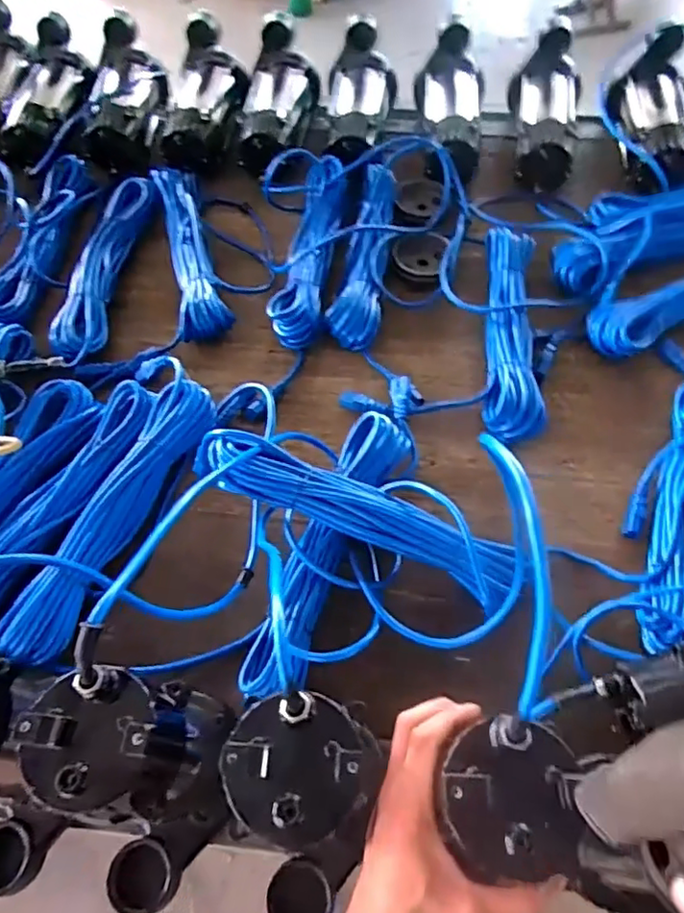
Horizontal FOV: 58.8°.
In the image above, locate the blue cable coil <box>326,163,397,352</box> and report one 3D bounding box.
[{"bbox_3d":[0.036,-0.296,0.882,0.070,0.041,0.336,7,60,6],"label":"blue cable coil"}]

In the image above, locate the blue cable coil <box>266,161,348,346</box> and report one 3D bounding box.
[{"bbox_3d":[-0.045,-0.297,0.885,0.070,0.062,0.333,6,60,6],"label":"blue cable coil"}]

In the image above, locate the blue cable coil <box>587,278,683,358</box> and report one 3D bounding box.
[{"bbox_3d":[0.486,-0.227,0.817,0.343,0.037,0.081,-23,62,-11],"label":"blue cable coil"}]

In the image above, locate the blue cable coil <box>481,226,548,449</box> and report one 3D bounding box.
[{"bbox_3d":[0.222,-0.167,0.808,0.073,0.053,0.339,4,60,5],"label":"blue cable coil"}]

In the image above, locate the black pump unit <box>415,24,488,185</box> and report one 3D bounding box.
[{"bbox_3d":[0.172,-0.568,0.986,0.121,0.109,0.275,6,60,6],"label":"black pump unit"}]

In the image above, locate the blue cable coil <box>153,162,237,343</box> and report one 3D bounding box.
[{"bbox_3d":[-0.226,-0.304,0.903,0.074,0.050,0.343,-14,60,-6],"label":"blue cable coil"}]

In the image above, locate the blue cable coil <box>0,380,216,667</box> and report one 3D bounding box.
[{"bbox_3d":[-0.251,0.059,0.679,0.070,0.045,0.350,21,63,14],"label":"blue cable coil"}]

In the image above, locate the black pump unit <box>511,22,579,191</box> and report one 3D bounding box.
[{"bbox_3d":[0.325,-0.568,0.982,0.116,0.110,0.245,12,61,9],"label":"black pump unit"}]

